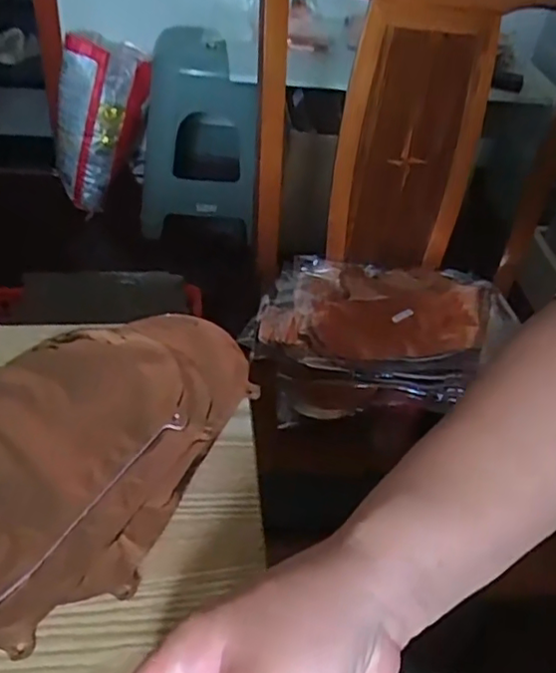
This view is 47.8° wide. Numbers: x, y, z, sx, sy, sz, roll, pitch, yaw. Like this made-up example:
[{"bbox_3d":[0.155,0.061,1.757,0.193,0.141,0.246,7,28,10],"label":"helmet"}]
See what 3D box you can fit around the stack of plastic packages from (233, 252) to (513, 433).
[{"bbox_3d":[0.135,-0.003,0.853,0.351,0.082,0.278,3,44,-5],"label":"stack of plastic packages"}]

